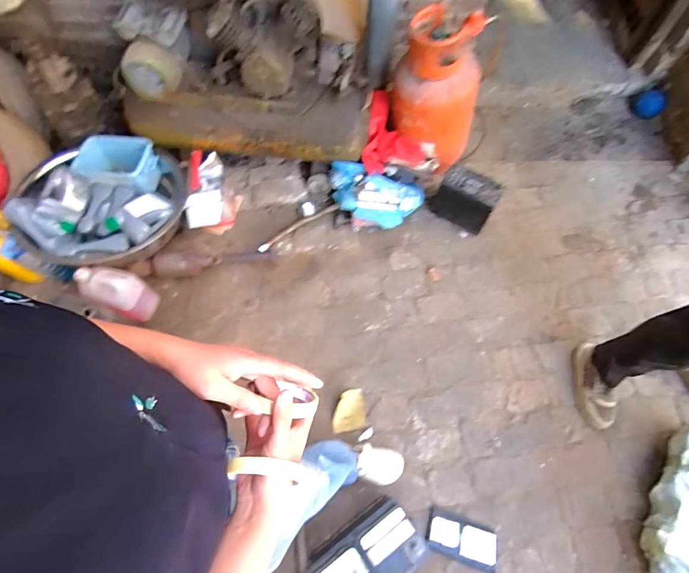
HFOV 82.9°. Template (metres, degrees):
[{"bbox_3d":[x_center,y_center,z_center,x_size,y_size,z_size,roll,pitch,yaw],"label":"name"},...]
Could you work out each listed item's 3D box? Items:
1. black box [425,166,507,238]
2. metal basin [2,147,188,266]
[{"bbox_3d":[0.486,-0.354,1.603,0.251,0.203,0.136,31,70,14],"label":"black box"},{"bbox_3d":[-0.898,-0.294,1.436,0.536,0.182,0.492,0,66,1],"label":"metal basin"}]

